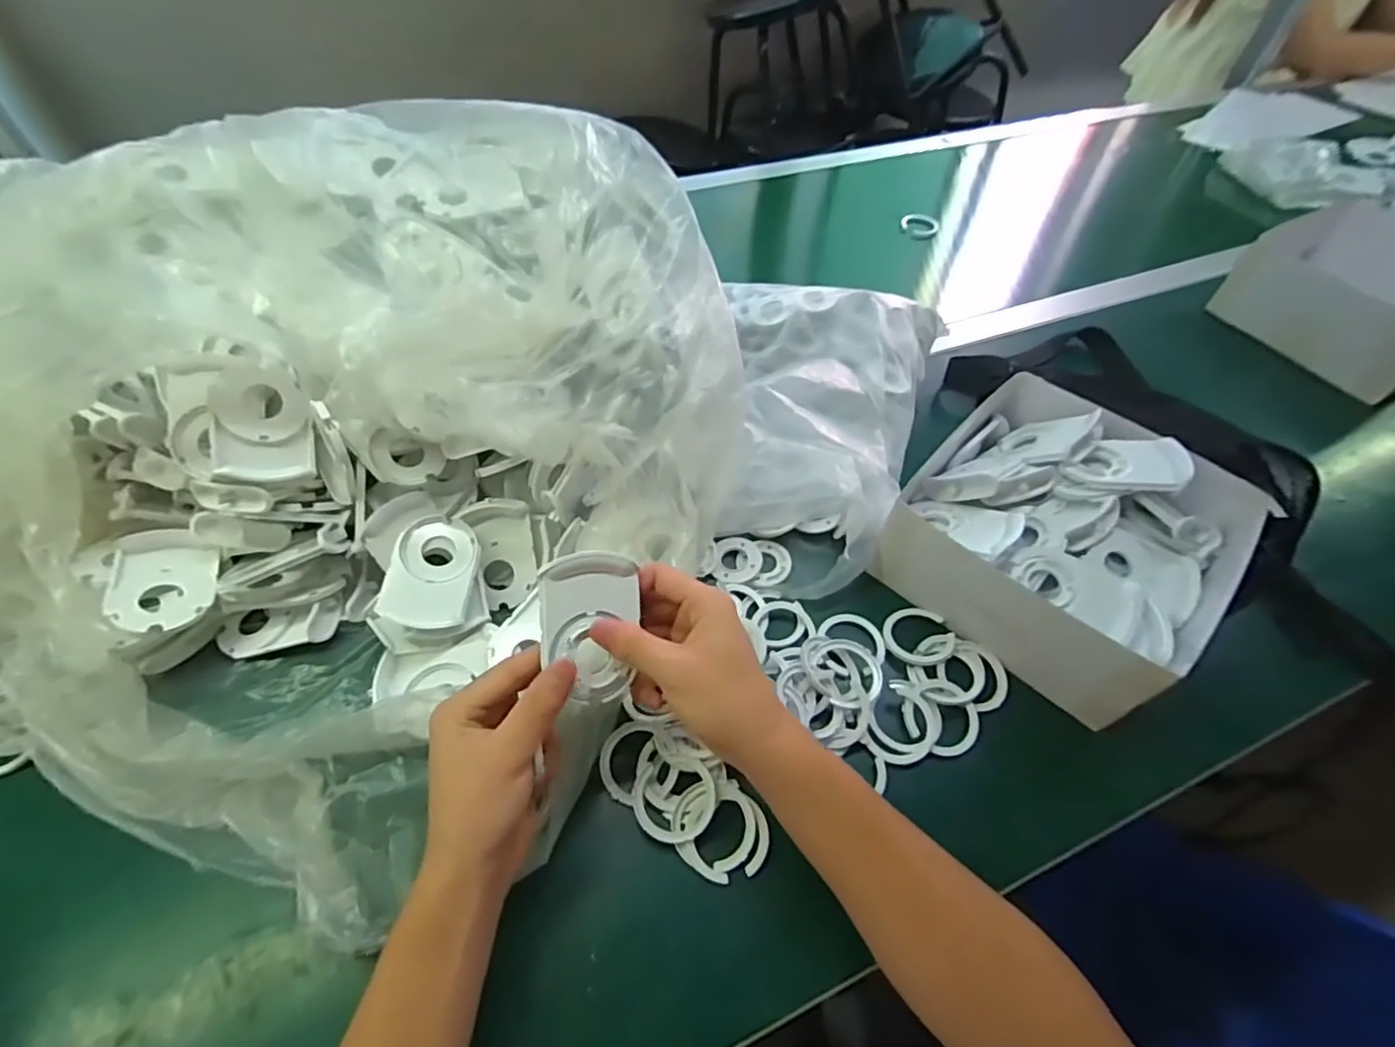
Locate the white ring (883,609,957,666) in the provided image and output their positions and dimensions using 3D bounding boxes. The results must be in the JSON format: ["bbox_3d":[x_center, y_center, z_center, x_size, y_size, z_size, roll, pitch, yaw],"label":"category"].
[{"bbox_3d":[0.167,0.085,0.470,0.049,0.006,0.047,0,53,-1],"label":"white ring"}]

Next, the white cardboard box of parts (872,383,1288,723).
[{"bbox_3d":[0.278,0.007,0.481,0.204,0.089,0.200,35,60,23],"label":"white cardboard box of parts"}]

